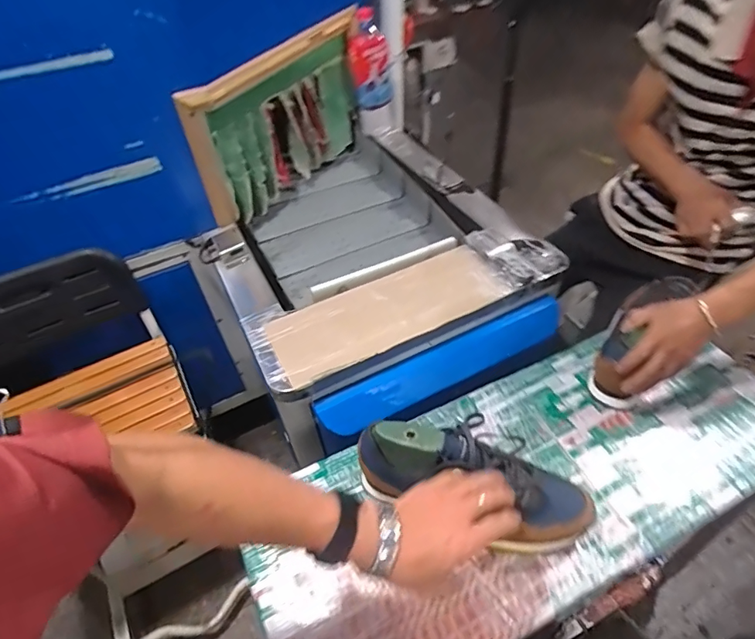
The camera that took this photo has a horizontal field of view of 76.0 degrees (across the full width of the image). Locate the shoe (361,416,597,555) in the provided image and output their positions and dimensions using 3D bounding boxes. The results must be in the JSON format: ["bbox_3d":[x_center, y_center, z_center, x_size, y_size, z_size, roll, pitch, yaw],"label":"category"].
[{"bbox_3d":[0.128,0.201,0.631,0.298,0.093,0.113,21,50,5],"label":"shoe"}]

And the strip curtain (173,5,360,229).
[{"bbox_3d":[-0.218,-0.463,1.168,0.091,0.335,0.544,20,51,23],"label":"strip curtain"}]

